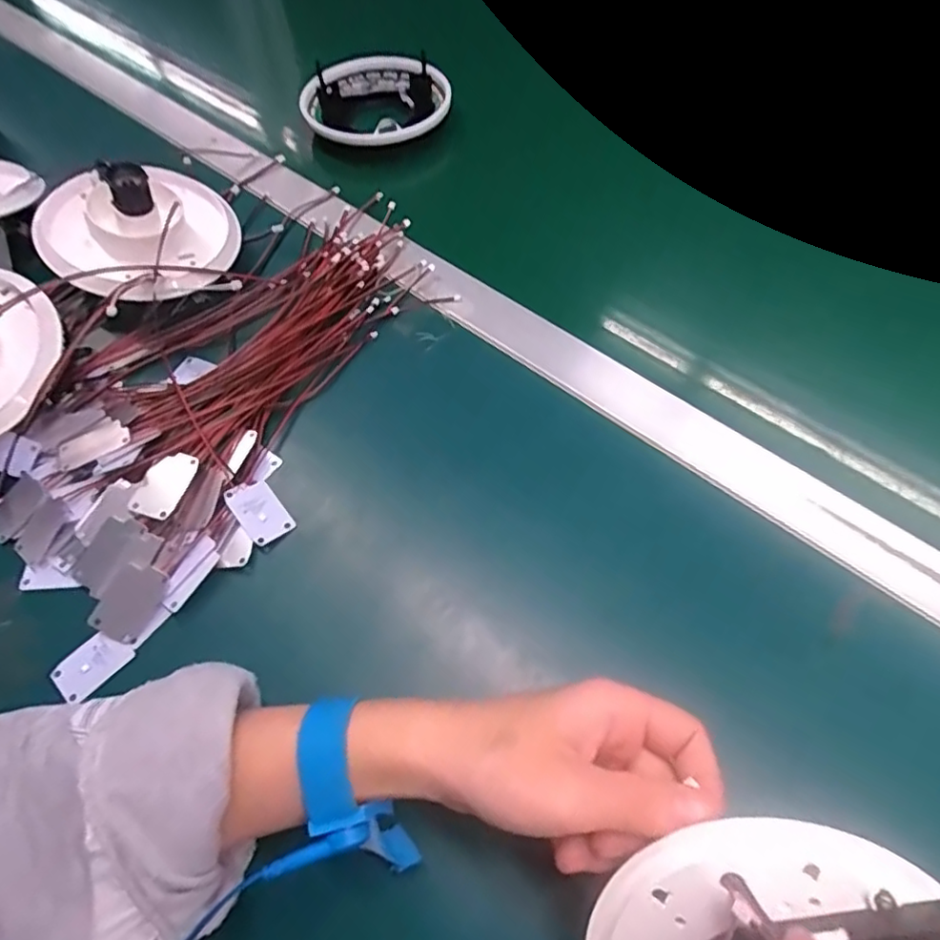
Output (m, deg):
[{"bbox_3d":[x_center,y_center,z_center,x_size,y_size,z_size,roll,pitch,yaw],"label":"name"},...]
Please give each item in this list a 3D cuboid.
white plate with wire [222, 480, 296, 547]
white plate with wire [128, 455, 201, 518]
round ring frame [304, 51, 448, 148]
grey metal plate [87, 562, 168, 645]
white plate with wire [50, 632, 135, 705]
[{"bbox_3d":[-0.121,0.024,0.346,0.025,0.004,0.039,-28,68,-34],"label":"white plate with wire"},{"bbox_3d":[-0.174,0.009,0.341,0.026,0.005,0.039,10,59,8],"label":"white plate with wire"},{"bbox_3d":[-0.091,-0.345,0.553,0.128,0.031,0.114,-19,61,-12],"label":"round ring frame"},{"bbox_3d":[-0.177,0.069,0.314,0.027,0.004,0.039,32,82,-5],"label":"grey metal plate"},{"bbox_3d":[-0.194,0.101,0.309,0.037,0.004,0.023,-42,86,-16],"label":"white plate with wire"}]

